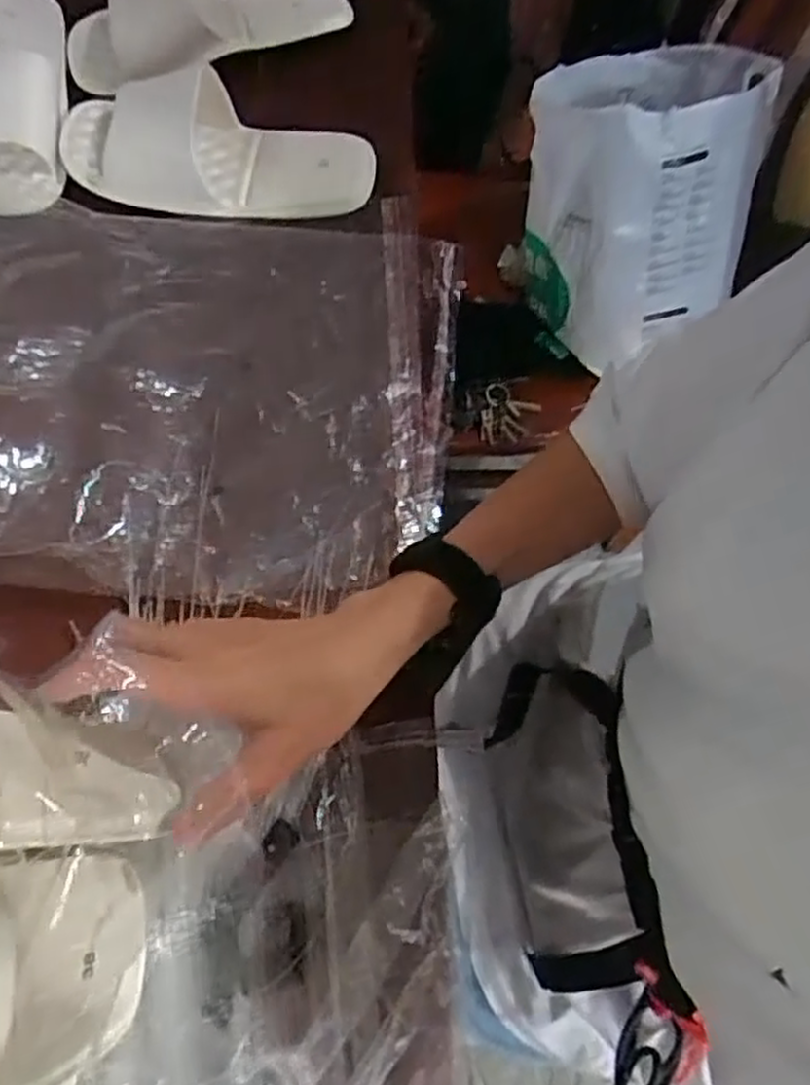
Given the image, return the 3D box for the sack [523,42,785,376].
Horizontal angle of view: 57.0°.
[{"bbox_3d":[0.258,-0.409,0.833,0.233,0.250,0.338,12,68,2],"label":"sack"}]

